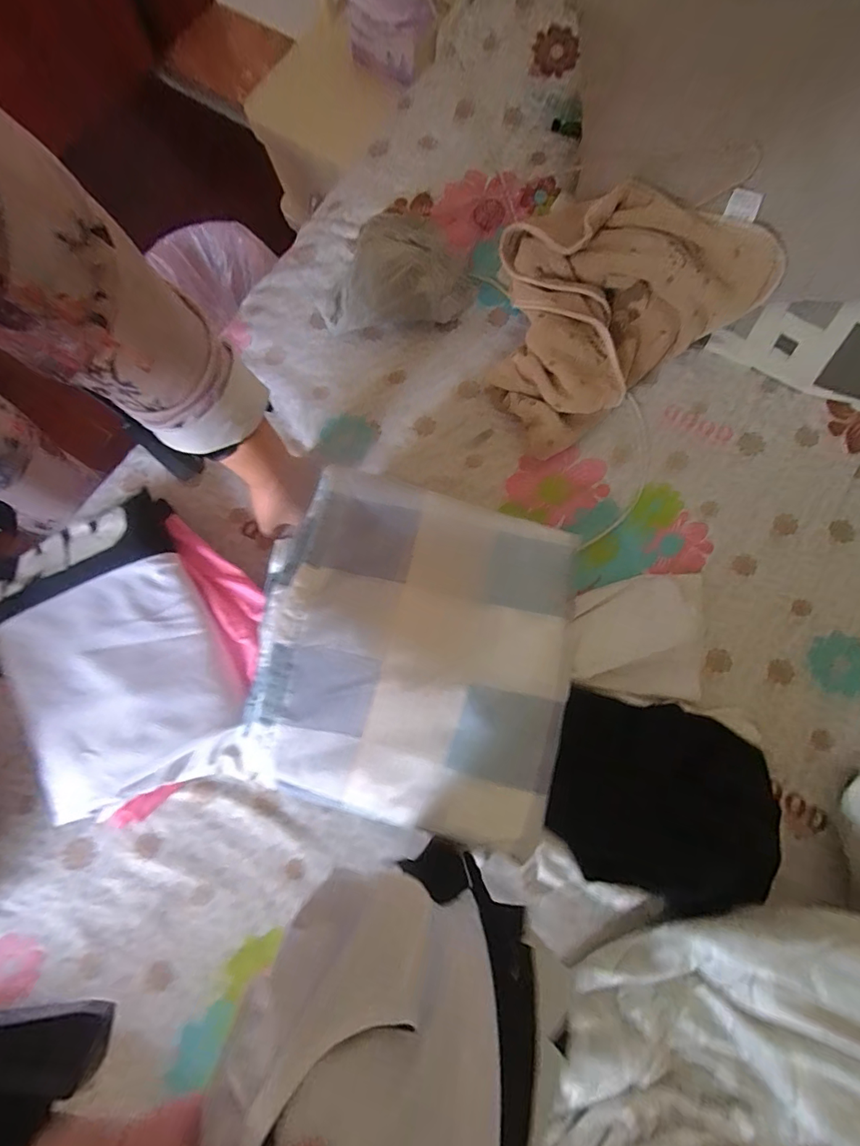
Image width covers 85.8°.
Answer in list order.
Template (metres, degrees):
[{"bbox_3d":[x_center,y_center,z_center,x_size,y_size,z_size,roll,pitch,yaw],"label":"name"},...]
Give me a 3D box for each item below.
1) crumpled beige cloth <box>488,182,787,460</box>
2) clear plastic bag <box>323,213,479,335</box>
[{"bbox_3d":[0.192,-0.312,0.528,0.306,0.104,0.220,-38,80,-5],"label":"crumpled beige cloth"},{"bbox_3d":[-0.028,-0.346,0.554,0.134,0.065,0.175,30,81,7],"label":"clear plastic bag"}]

